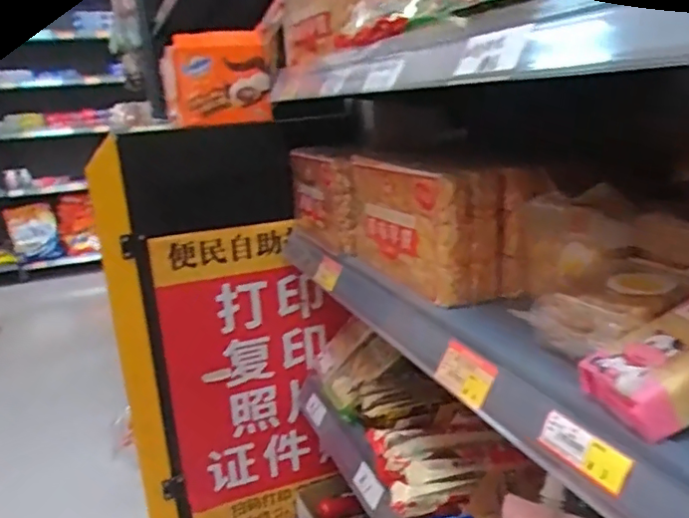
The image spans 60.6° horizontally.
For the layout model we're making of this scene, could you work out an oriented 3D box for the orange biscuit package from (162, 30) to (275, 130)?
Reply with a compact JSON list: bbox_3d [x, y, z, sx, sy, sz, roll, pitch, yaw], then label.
[{"bbox_3d":[-0.188,-0.284,0.929,0.171,0.142,0.045,-13,-4,-30],"label":"orange biscuit package"}]

